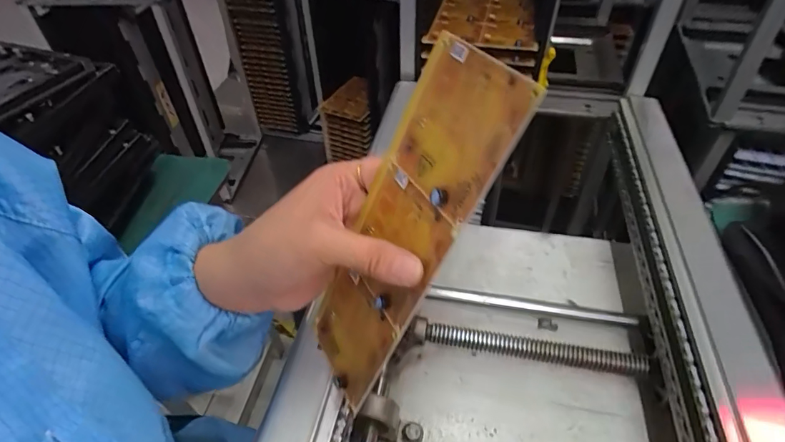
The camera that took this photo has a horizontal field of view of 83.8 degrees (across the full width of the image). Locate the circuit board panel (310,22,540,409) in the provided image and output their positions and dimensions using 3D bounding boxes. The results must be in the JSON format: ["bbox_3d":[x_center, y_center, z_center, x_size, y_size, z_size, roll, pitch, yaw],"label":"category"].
[{"bbox_3d":[0.002,0.010,0.244,0.008,0.210,0.074,2,38,-36],"label":"circuit board panel"}]

